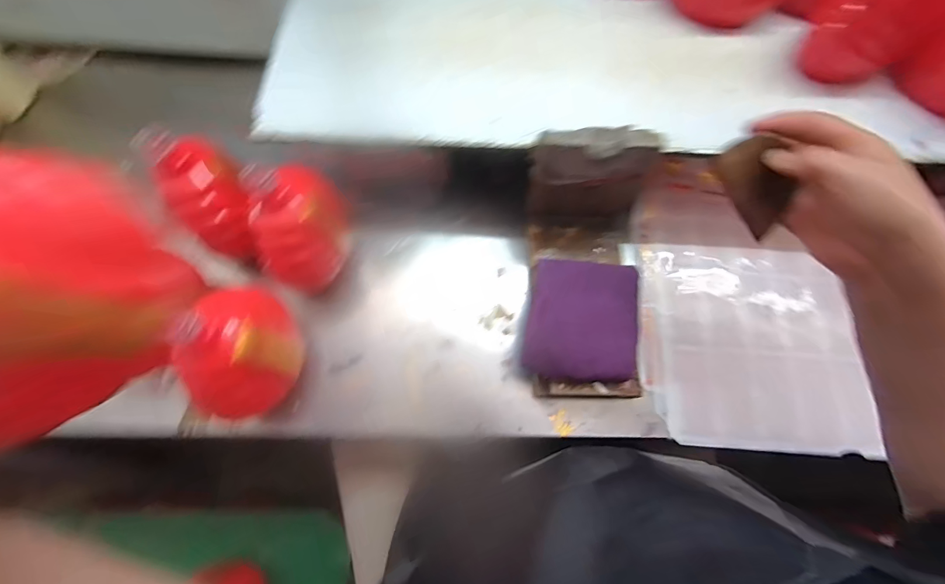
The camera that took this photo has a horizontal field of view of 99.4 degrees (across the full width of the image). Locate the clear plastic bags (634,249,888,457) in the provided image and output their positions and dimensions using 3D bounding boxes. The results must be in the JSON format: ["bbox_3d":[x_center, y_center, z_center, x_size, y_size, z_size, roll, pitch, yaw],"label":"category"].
[{"bbox_3d":[0.329,0.059,0.493,0.250,0.029,0.247,5,73,-1],"label":"clear plastic bags"}]

